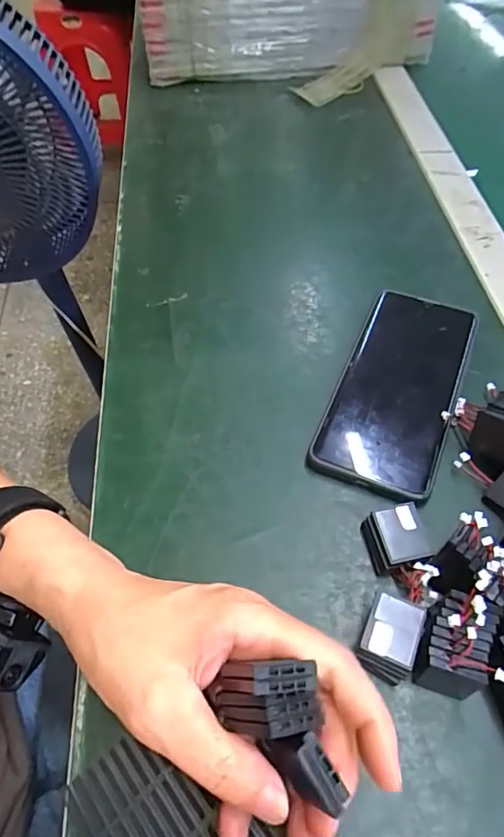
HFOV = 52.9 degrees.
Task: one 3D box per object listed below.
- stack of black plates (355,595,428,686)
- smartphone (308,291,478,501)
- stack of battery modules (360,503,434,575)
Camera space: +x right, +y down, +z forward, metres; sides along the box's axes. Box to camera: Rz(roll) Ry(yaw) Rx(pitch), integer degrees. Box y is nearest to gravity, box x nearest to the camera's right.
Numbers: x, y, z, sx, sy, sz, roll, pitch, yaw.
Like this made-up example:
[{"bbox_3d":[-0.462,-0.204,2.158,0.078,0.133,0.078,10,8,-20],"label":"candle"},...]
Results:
[{"bbox_3d":[0.067,0.110,0.251,0.025,0.024,0.035,20,58,15],"label":"stack of black plates"},{"bbox_3d":[0.100,-0.023,0.344,0.074,0.014,0.160,19,58,15],"label":"smartphone"},{"bbox_3d":[0.080,0.068,0.282,0.031,0.019,0.031,-10,55,-5],"label":"stack of battery modules"}]

